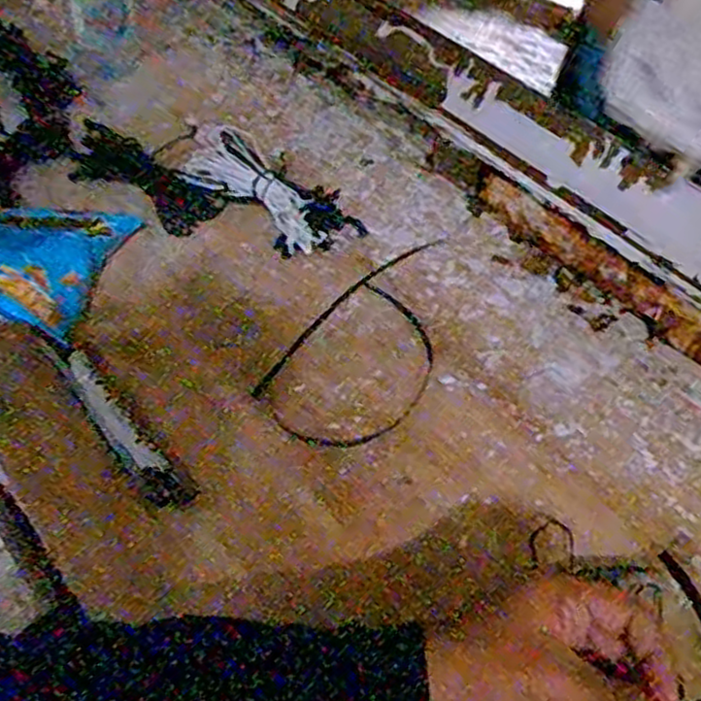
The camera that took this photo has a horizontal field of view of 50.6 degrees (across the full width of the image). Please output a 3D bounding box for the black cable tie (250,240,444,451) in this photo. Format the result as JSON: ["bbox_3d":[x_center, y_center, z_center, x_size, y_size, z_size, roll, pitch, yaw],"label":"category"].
[{"bbox_3d":[0.023,-0.012,0.552,0.096,0.009,0.220,27,51,16],"label":"black cable tie"}]

